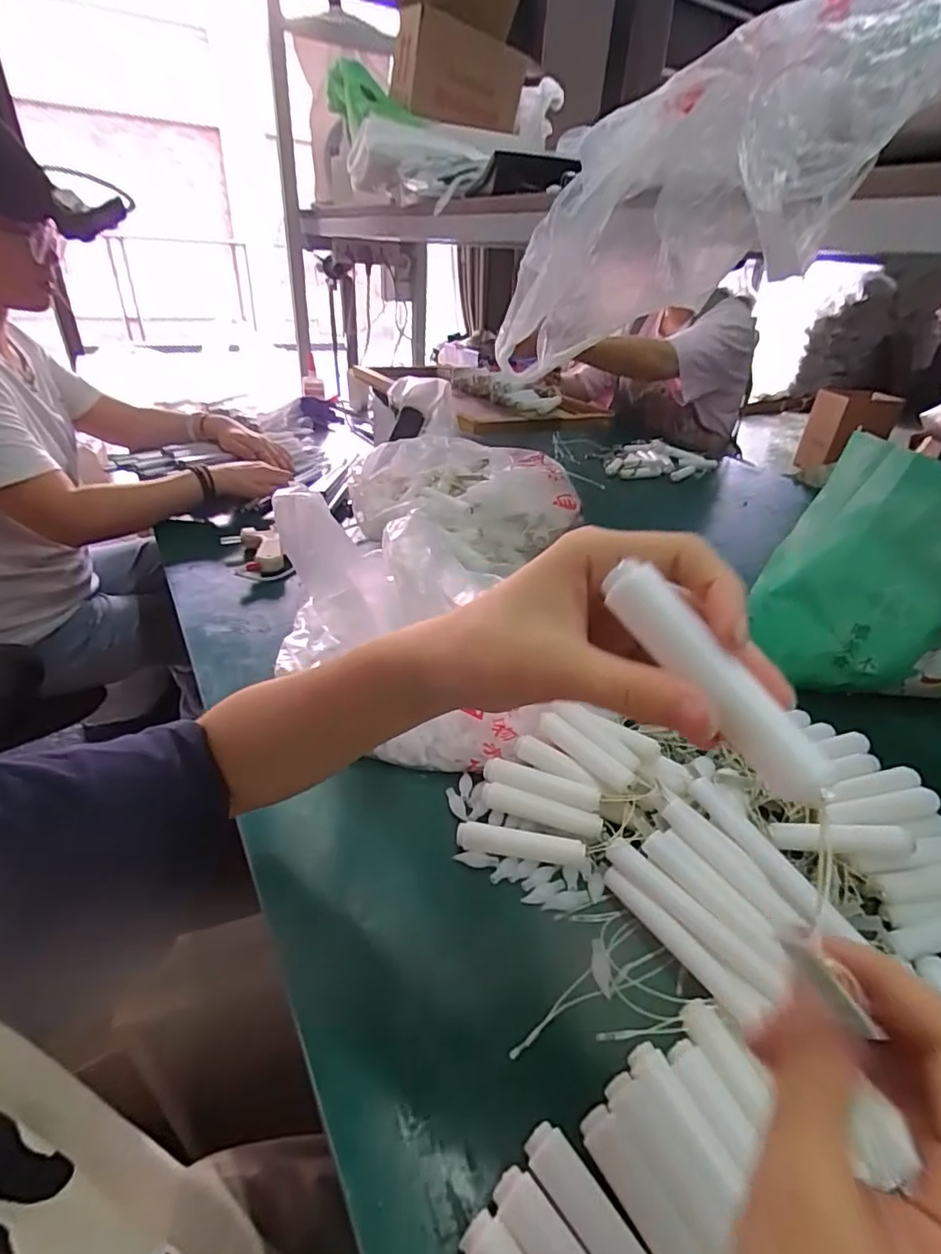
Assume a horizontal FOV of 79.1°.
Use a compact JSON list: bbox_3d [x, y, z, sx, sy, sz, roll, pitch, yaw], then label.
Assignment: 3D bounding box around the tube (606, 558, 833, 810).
[{"bbox_3d":[0.074,0.016,0.178,0.016,0.018,0.088,-24,65,-31],"label":"tube"}]

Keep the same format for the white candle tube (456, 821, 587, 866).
[{"bbox_3d":[0.035,0.154,0.404,0.091,0.017,0.018,11,34,10],"label":"white candle tube"}]

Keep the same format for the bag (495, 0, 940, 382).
[{"bbox_3d":[0.157,-0.323,0.438,0.108,0.164,0.366,-24,13,-32],"label":"bag"}]

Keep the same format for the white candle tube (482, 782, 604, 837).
[{"bbox_3d":[0.052,0.137,0.425,0.090,0.012,0.015,14,35,15],"label":"white candle tube"}]

